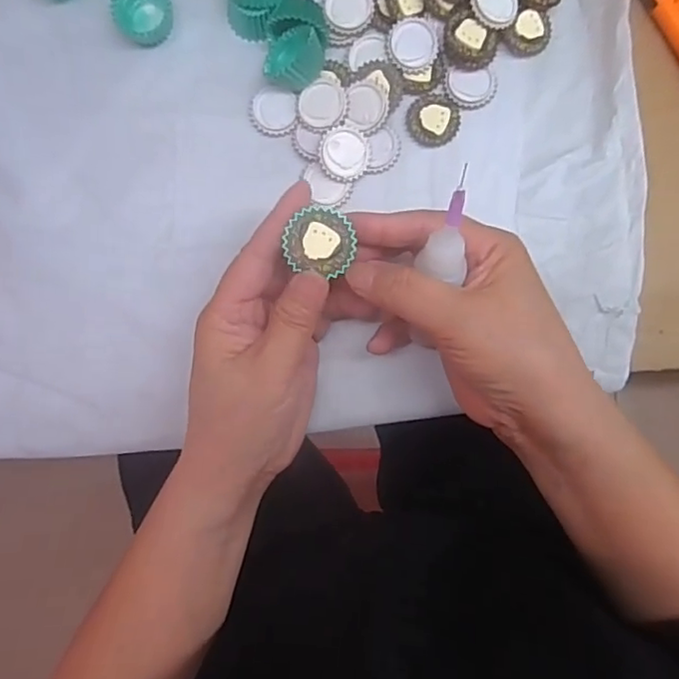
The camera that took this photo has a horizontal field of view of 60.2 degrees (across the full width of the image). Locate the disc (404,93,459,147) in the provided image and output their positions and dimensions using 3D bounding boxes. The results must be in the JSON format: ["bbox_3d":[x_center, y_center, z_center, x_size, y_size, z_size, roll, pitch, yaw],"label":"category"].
[{"bbox_3d":[0.052,-0.121,0.322,0.029,0.004,0.029,0,87,-2],"label":"disc"}]

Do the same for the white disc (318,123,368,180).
[{"bbox_3d":[0.002,-0.101,0.316,0.027,0.004,0.028,-2,103,-10],"label":"white disc"}]

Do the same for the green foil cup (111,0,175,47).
[{"bbox_3d":[-0.108,-0.180,0.322,0.028,0.017,0.030,0,87,-2],"label":"green foil cup"}]

